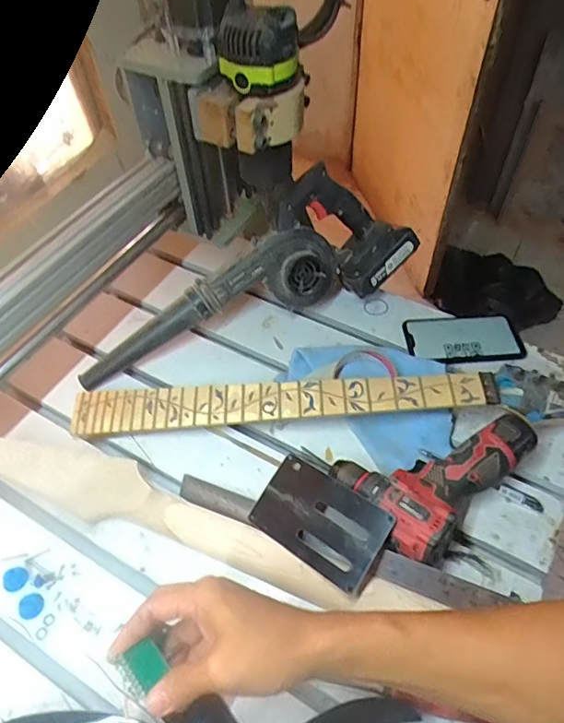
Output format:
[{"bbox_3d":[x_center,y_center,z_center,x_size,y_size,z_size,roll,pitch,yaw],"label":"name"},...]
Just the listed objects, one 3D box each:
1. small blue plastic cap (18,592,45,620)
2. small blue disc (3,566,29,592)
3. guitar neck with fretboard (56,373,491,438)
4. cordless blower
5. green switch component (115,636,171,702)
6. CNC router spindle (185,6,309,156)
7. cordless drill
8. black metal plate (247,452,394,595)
[{"bbox_3d":[-0.254,0.248,0.532,0.023,0.007,0.024,-1,52,1],"label":"small blue plastic cap"},{"bbox_3d":[-0.278,0.227,0.547,0.021,0.014,0.024,31,59,23],"label":"small blue disc"},{"bbox_3d":[-0.002,0.045,0.636,0.502,0.013,0.058,-5,63,3],"label":"guitar neck with fretboard"},{"bbox_3d":[-0.050,-0.121,0.710,0.471,0.163,0.119,-18,54,-12],"label":"cordless blower"},{"bbox_3d":[-0.100,0.222,0.380,0.029,0.009,0.030,-38,60,-24],"label":"green switch component"},{"bbox_3d":[-0.034,-0.294,0.547,0.100,0.120,0.091,22,56,17],"label":"CNC router spindle"},{"bbox_3d":[0.172,0.114,0.583,0.203,0.062,0.133,-32,58,-21],"label":"cordless drill"},{"bbox_3d":[0.038,0.163,0.545,0.137,0.007,0.085,27,78,31],"label":"black metal plate"}]

